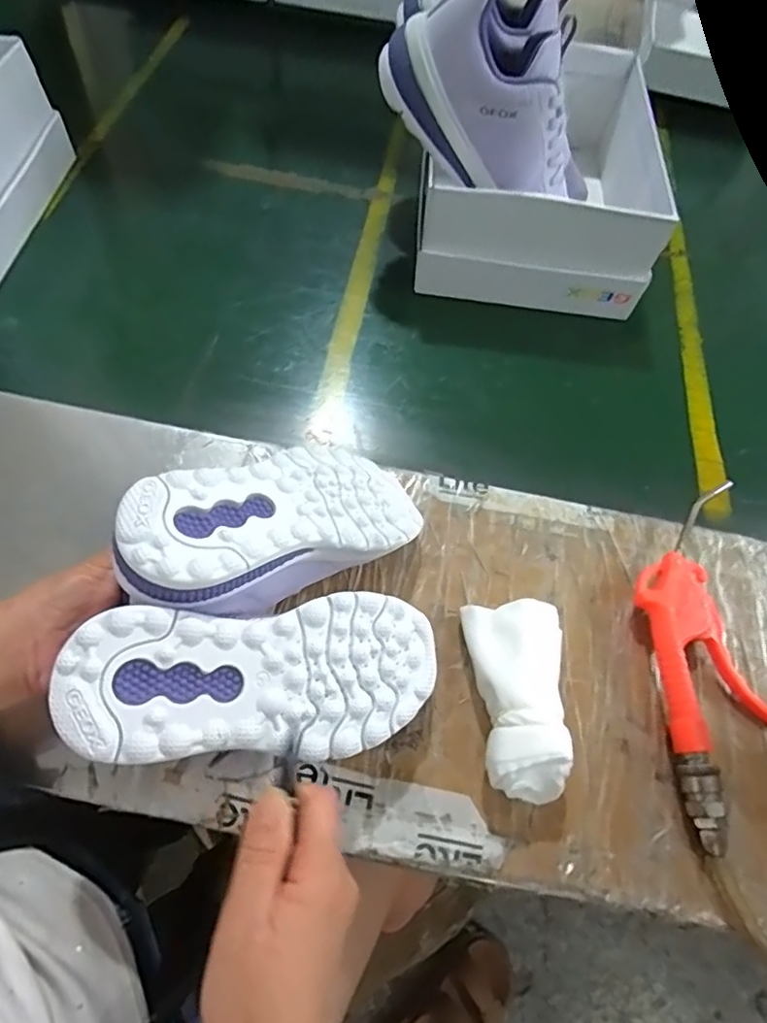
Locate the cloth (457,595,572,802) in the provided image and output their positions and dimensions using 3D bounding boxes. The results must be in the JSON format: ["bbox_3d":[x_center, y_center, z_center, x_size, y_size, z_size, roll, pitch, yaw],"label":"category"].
[{"bbox_3d":[0.089,0.115,0.363,0.062,0.048,0.117,-2,62,-5],"label":"cloth"}]

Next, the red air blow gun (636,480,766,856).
[{"bbox_3d":[0.222,0.092,0.395,0.091,0.030,0.231,-3,62,-6],"label":"red air blow gun"}]

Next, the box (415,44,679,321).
[{"bbox_3d":[0.164,-0.378,0.629,0.233,0.105,0.320,6,62,-1],"label":"box"}]

